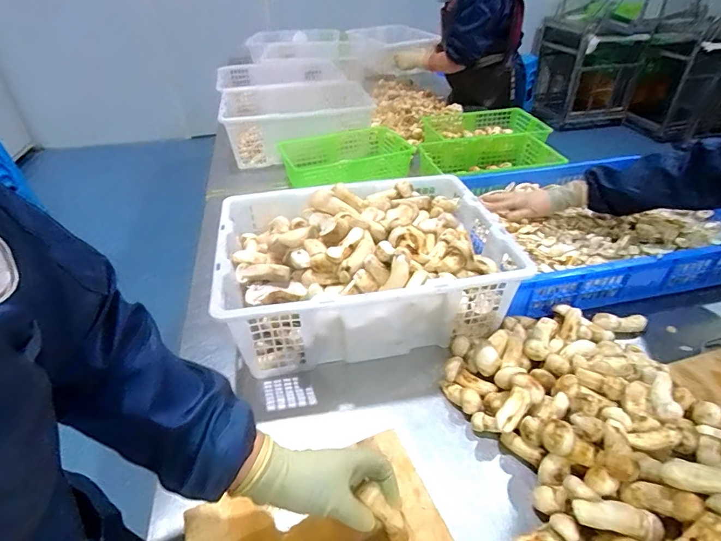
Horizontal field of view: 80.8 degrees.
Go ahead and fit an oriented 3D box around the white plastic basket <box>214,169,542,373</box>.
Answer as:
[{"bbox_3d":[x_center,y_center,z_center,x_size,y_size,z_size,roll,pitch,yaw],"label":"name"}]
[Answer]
[{"bbox_3d":[0.006,-0.015,0.759,0.461,0.167,0.347,-7,38,-6],"label":"white plastic basket"}]

